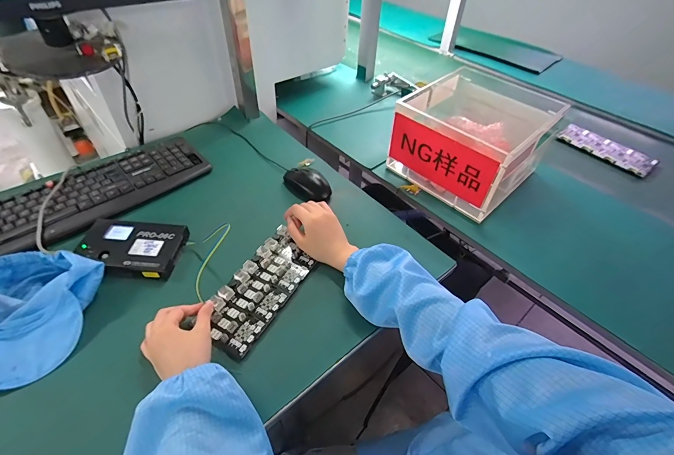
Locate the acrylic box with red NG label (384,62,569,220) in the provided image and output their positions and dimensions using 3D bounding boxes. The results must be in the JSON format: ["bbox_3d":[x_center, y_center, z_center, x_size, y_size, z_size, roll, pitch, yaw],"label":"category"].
[{"bbox_3d":[0.290,-0.199,0.766,0.268,0.173,0.281,-35,57,-31],"label":"acrylic box with red NG label"}]

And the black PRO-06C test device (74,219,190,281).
[{"bbox_3d":[-0.341,0.034,0.566,0.155,0.024,0.107,5,46,1],"label":"black PRO-06C test device"}]

